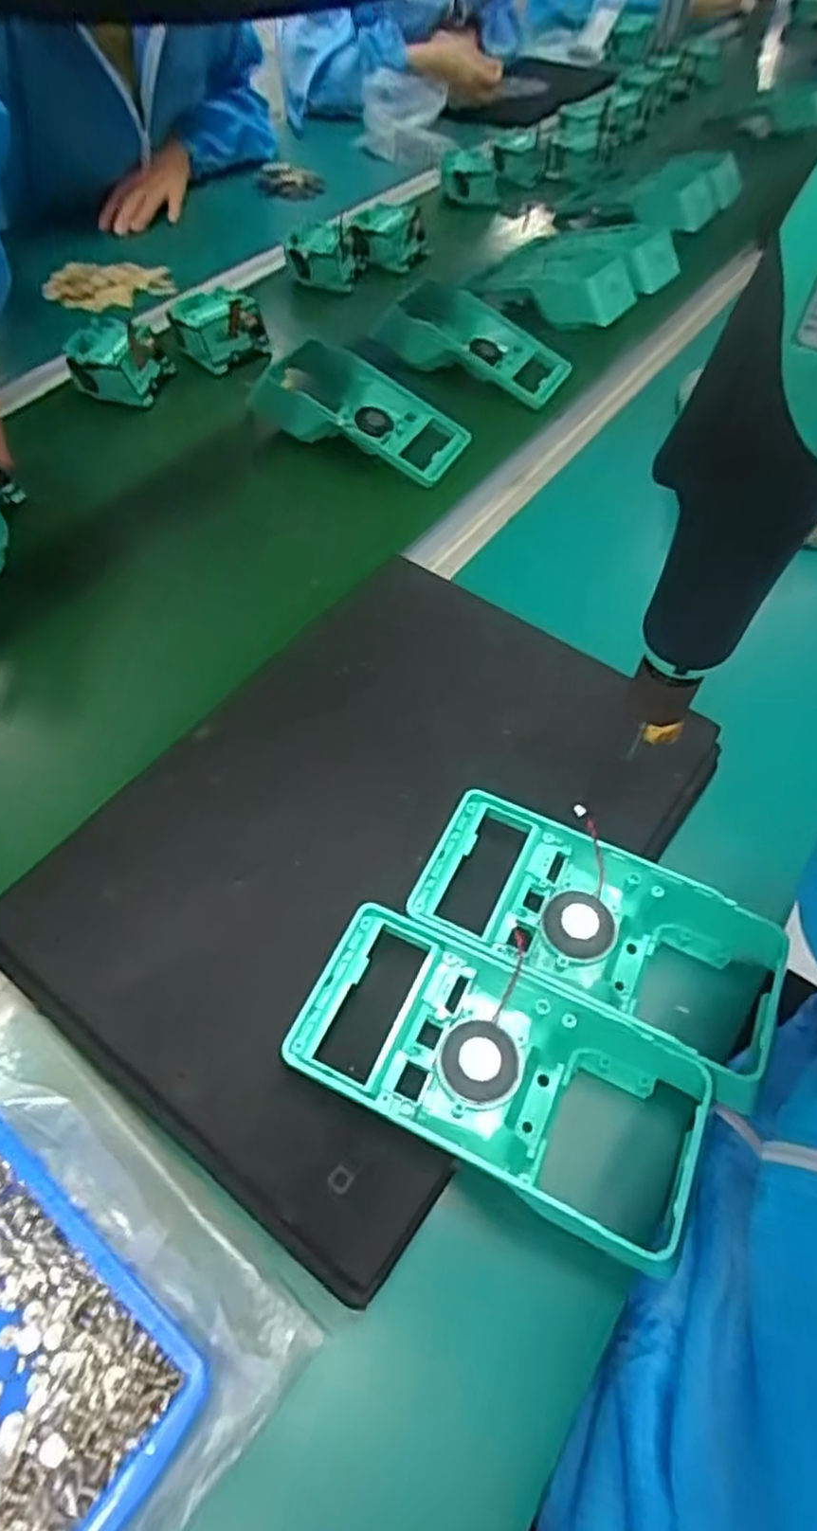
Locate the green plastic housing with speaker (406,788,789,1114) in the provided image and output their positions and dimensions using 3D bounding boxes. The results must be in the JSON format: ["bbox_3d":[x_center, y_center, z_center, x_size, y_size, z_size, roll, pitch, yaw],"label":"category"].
[{"bbox_3d":[0.096,0.078,0.359,0.181,0.026,0.092,25,59,15],"label":"green plastic housing with speaker"}]

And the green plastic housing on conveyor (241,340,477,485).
[{"bbox_3d":[-0.041,-0.310,0.649,0.188,0.049,0.097,23,58,14],"label":"green plastic housing on conveyor"}]

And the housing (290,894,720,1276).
[{"bbox_3d":[0.039,0.130,0.320,0.173,0.022,0.086,22,58,14],"label":"housing"}]

